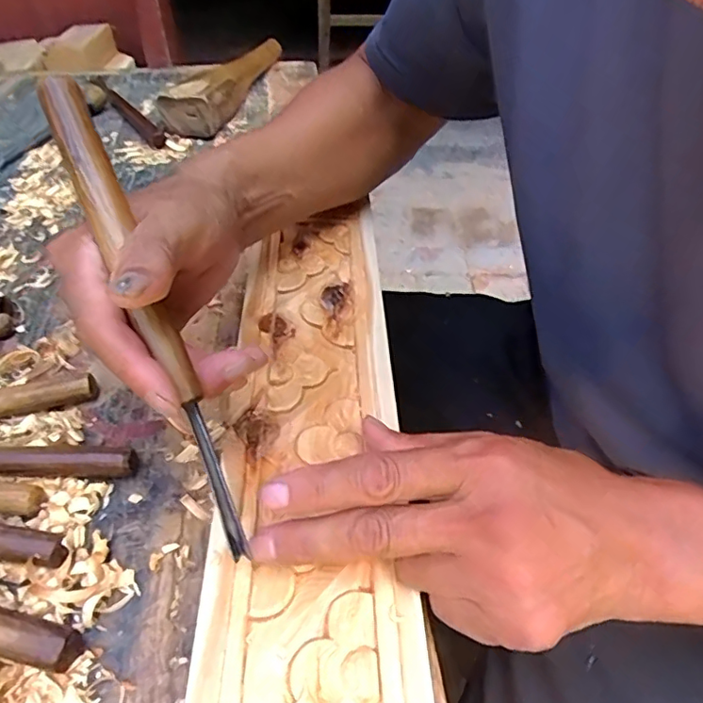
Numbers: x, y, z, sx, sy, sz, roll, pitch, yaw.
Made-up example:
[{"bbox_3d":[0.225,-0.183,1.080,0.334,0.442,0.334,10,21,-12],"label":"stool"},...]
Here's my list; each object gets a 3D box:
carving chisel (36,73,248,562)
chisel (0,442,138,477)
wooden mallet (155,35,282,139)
[{"bbox_3d":[-0.089,-0.020,0.238,0.019,0.013,0.224,-23,86,-17],"label":"carving chisel"},{"bbox_3d":[-0.247,0.060,0.317,0.246,0.018,0.022,3,45,1],"label":"chisel"},{"bbox_3d":[-0.154,-0.359,0.708,0.063,0.045,0.276,10,45,8],"label":"wooden mallet"}]

